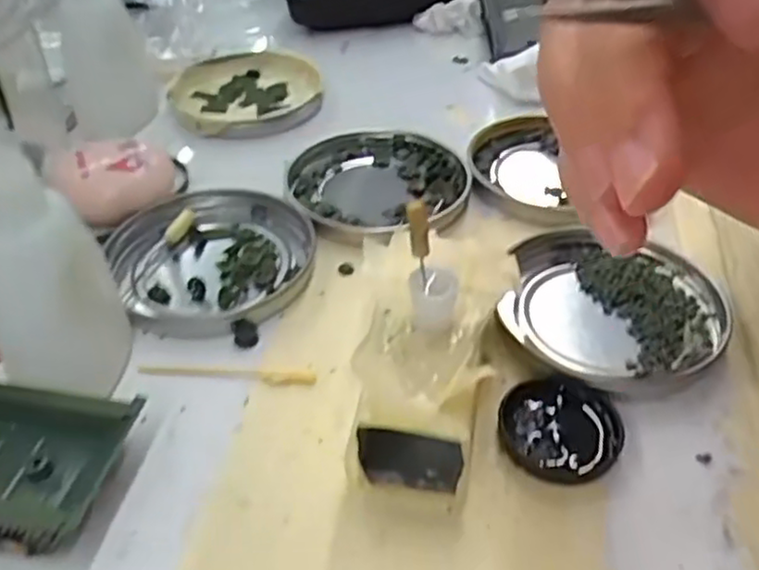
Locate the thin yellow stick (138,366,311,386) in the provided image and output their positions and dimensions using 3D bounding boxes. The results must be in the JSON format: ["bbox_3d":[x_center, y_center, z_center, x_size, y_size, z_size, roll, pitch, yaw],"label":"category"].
[{"bbox_3d":[-0.050,0.028,0.235,0.058,0.004,0.007,2,41,5],"label":"thin yellow stick"}]

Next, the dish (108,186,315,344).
[{"bbox_3d":[-0.063,-0.012,0.277,0.075,0.009,0.077,-1,41,1],"label":"dish"}]

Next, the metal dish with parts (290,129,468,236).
[{"bbox_3d":[0.000,-0.045,0.314,0.074,0.009,0.074,-1,41,1],"label":"metal dish with parts"}]

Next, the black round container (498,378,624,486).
[{"bbox_3d":[0.055,0.043,0.214,0.035,0.006,0.033,-1,41,1],"label":"black round container"}]

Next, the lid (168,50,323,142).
[{"bbox_3d":[-0.071,-0.104,0.381,0.076,0.009,0.080,-8,41,-7],"label":"lid"}]

